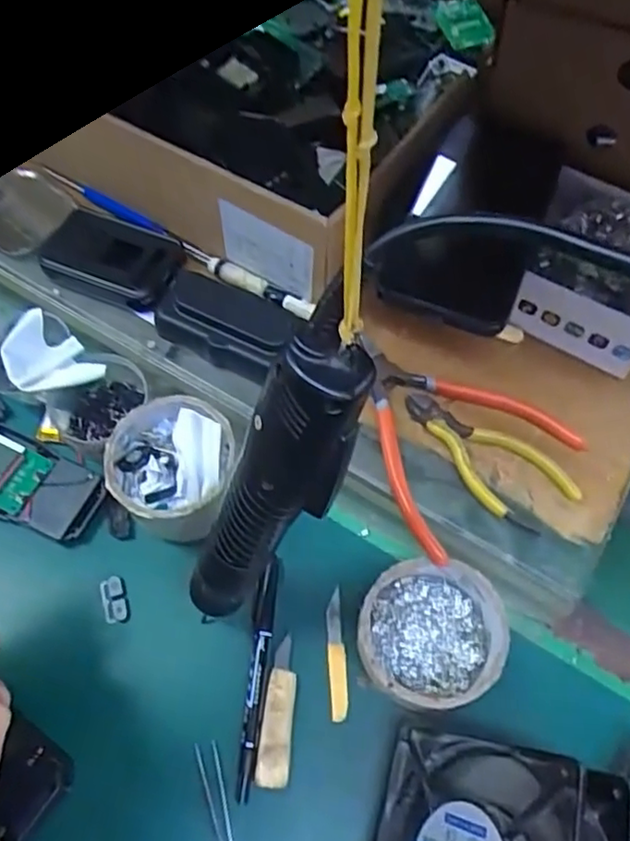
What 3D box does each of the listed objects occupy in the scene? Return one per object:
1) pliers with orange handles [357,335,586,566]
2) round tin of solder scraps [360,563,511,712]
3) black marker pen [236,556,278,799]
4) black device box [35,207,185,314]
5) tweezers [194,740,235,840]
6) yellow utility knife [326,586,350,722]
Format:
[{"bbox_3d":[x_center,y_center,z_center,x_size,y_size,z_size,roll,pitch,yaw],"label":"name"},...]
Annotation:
[{"bbox_3d":[0.078,-0.003,0.409,0.121,0.014,0.137,-33,67,-16],"label":"pliers with orange handles"},{"bbox_3d":[0.069,0.128,0.383,0.083,0.056,0.080,0,62,0],"label":"round tin of solder scraps"},{"bbox_3d":[-0.034,0.152,0.393,0.013,0.008,0.133,4,62,2],"label":"black marker pen"},{"bbox_3d":[-0.140,-0.115,0.452,0.093,0.017,0.056,20,64,10],"label":"black device box"},{"bbox_3d":[-0.046,0.232,0.357,0.012,0.004,0.104,-18,64,-9],"label":"tweezers"},{"bbox_3d":[0.013,0.144,0.404,0.011,0.004,0.076,-2,62,-1],"label":"yellow utility knife"}]

